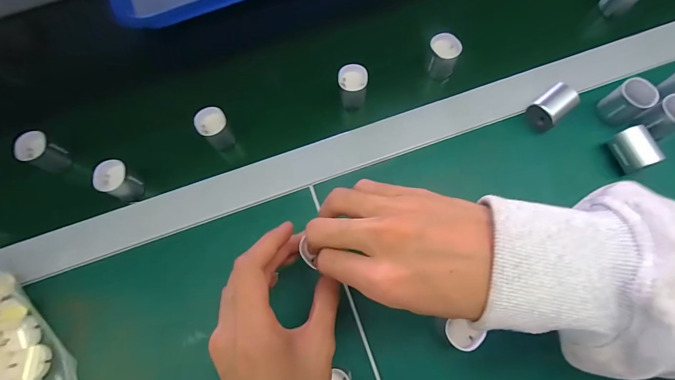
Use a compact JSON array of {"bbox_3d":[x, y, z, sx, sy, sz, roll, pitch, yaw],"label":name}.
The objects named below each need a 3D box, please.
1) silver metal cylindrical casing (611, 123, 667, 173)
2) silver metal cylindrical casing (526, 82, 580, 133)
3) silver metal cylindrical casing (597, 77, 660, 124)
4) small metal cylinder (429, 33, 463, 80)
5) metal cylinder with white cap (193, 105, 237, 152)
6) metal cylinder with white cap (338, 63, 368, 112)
[{"bbox_3d":[0.271,-0.037,0.315,0.023,0.025,0.037,-19,73,-3],"label":"silver metal cylindrical casing"},{"bbox_3d":[0.205,-0.079,0.331,0.041,0.023,0.028,-38,75,-9],"label":"silver metal cylindrical casing"},{"bbox_3d":[0.274,-0.084,0.325,0.026,0.032,0.030,-25,74,-5],"label":"silver metal cylindrical casing"},{"bbox_3d":[0.111,-0.140,0.362,0.031,0.034,0.030,-1,73,2],"label":"small metal cylinder"},{"bbox_3d":[-0.121,-0.061,0.346,0.029,0.043,0.026,-35,75,-8],"label":"metal cylinder with white cap"},{"bbox_3d":[0.016,-0.106,0.356,0.028,0.047,0.024,-6,73,1],"label":"metal cylinder with white cap"}]

